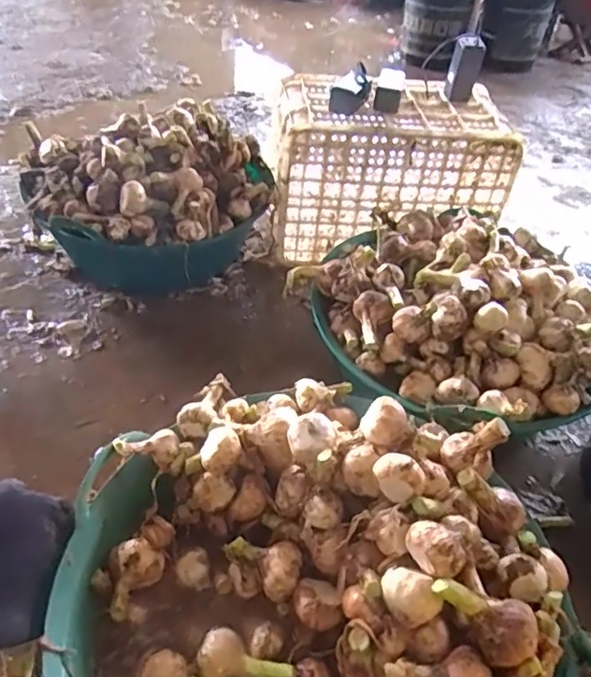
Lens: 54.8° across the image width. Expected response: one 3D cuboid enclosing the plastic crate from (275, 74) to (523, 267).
[{"bbox_3d":[0.204,-0.385,1.307,0.486,0.300,0.253,1,42,-7],"label":"plastic crate"}]

